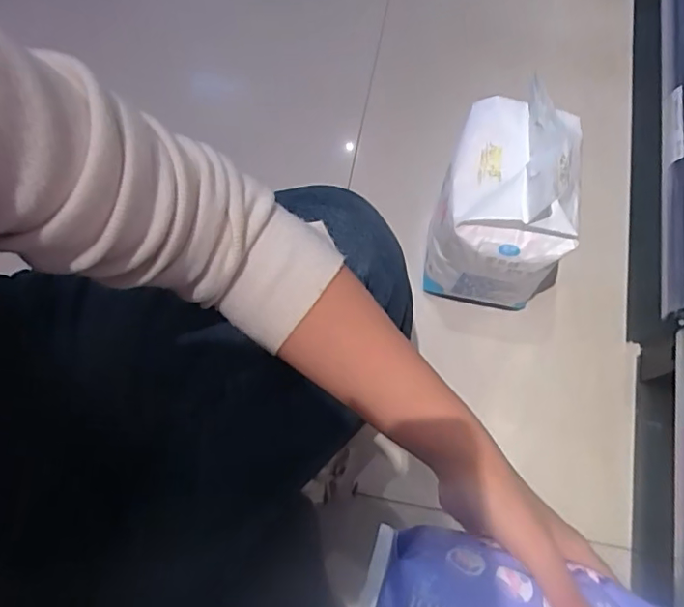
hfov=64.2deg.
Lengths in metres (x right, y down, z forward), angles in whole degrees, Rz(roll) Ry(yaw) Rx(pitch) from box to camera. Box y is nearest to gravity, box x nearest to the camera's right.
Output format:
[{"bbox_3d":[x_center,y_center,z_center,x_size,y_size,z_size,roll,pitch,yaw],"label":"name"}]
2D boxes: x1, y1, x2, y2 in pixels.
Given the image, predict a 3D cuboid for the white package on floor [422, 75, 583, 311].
[{"bbox_3d":[0.176,-0.110,0.583,0.136,0.169,0.180,14,72,5],"label":"white package on floor"}]

